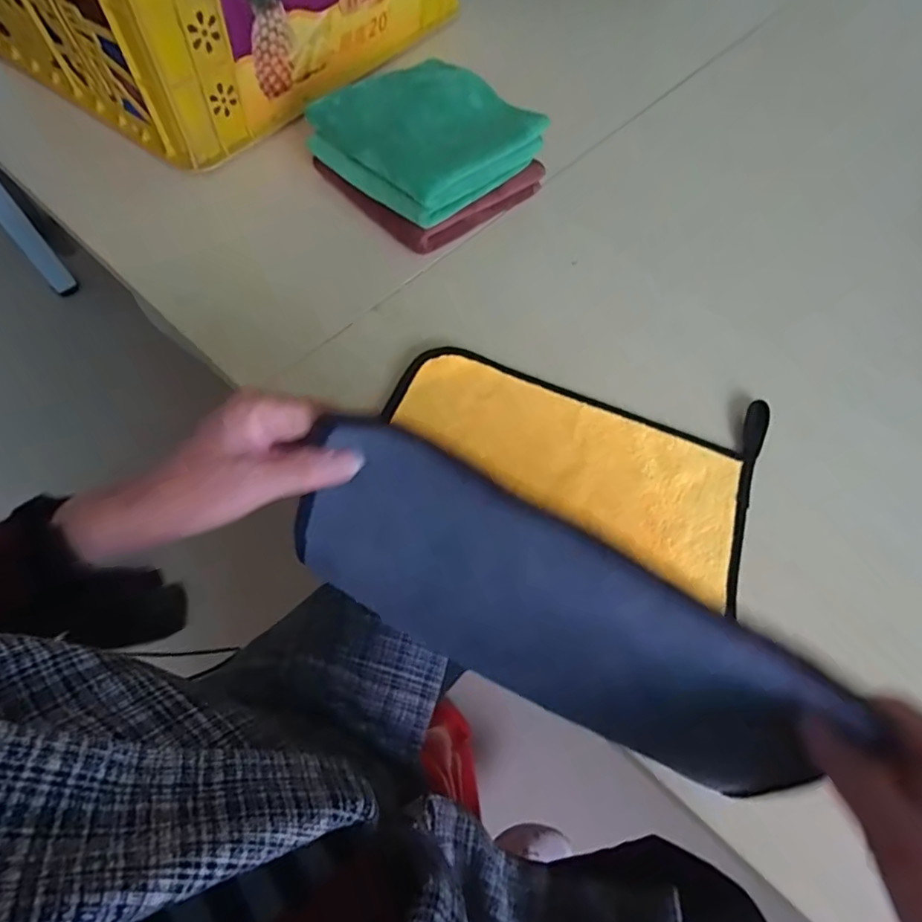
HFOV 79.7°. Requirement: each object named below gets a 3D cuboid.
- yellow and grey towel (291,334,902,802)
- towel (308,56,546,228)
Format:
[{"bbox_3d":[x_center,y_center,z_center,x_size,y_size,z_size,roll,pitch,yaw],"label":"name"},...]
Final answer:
[{"bbox_3d":[0.068,0.007,0.342,0.273,0.159,0.238,20,63,8],"label":"yellow and grey towel"},{"bbox_3d":[-0.033,-0.312,0.517,0.164,0.052,0.161,40,68,17],"label":"towel"}]

